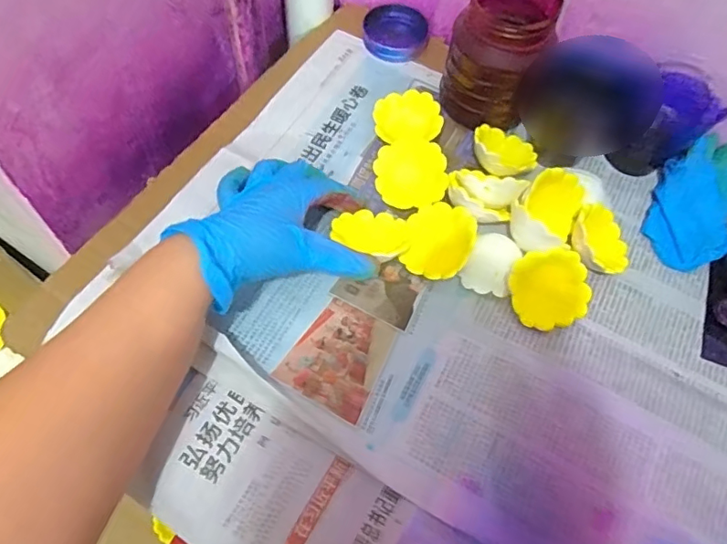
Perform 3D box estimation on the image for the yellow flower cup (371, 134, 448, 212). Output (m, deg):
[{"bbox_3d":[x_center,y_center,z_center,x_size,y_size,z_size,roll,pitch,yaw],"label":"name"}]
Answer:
[{"bbox_3d":[0.039,-0.080,0.439,0.055,0.030,0.055,1,63,-2],"label":"yellow flower cup"}]

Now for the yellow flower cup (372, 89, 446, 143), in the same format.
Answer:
[{"bbox_3d":[0.038,-0.130,0.467,0.056,0.027,0.058,1,63,-2],"label":"yellow flower cup"}]

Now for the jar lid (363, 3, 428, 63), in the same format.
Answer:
[{"bbox_3d":[0.033,-0.237,0.528,0.063,0.013,0.068,1,63,-2],"label":"jar lid"}]

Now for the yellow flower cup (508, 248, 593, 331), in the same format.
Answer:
[{"bbox_3d":[0.136,0.012,0.393,0.056,0.014,0.056,0,90,3],"label":"yellow flower cup"}]

